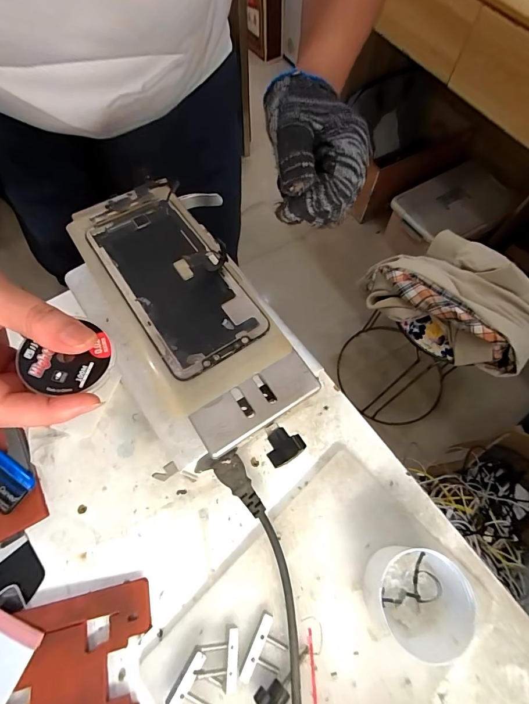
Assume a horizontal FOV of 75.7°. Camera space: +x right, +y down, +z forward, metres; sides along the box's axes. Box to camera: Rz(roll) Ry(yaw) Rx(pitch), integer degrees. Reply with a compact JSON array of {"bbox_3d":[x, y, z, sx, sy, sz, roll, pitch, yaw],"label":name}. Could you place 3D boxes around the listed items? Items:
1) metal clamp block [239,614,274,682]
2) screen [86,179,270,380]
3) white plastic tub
[{"bbox_3d":[-0.006,0.223,0.258,0.008,0.008,0.045,25,68,9],"label":"metal clamp block"},{"bbox_3d":[-0.061,-0.054,0.225,0.071,0.004,0.145,-32,71,-14],"label":"screen"},{"bbox_3d":[0.116,0.186,0.256,0.063,0.049,0.071,-34,71,-15],"label":"white plastic tub"}]

